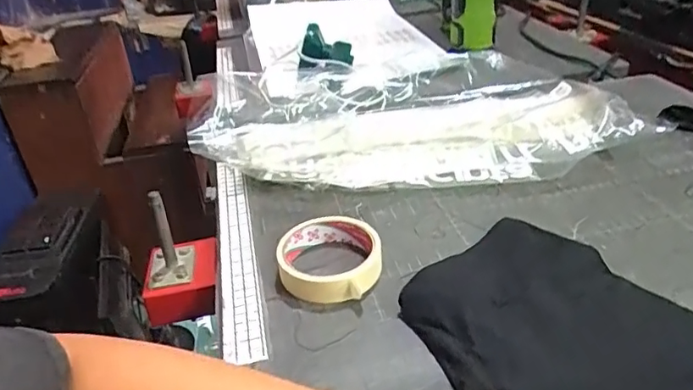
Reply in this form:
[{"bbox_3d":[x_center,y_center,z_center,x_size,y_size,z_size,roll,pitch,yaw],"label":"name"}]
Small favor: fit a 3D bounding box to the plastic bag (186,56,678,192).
[{"bbox_3d":[0.063,-0.105,0.675,0.469,0.061,0.265,-3,32,1],"label":"plastic bag"}]

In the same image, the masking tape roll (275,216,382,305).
[{"bbox_3d":[-0.014,0.054,0.469,0.086,0.026,0.085,-2,32,2],"label":"masking tape roll"}]

